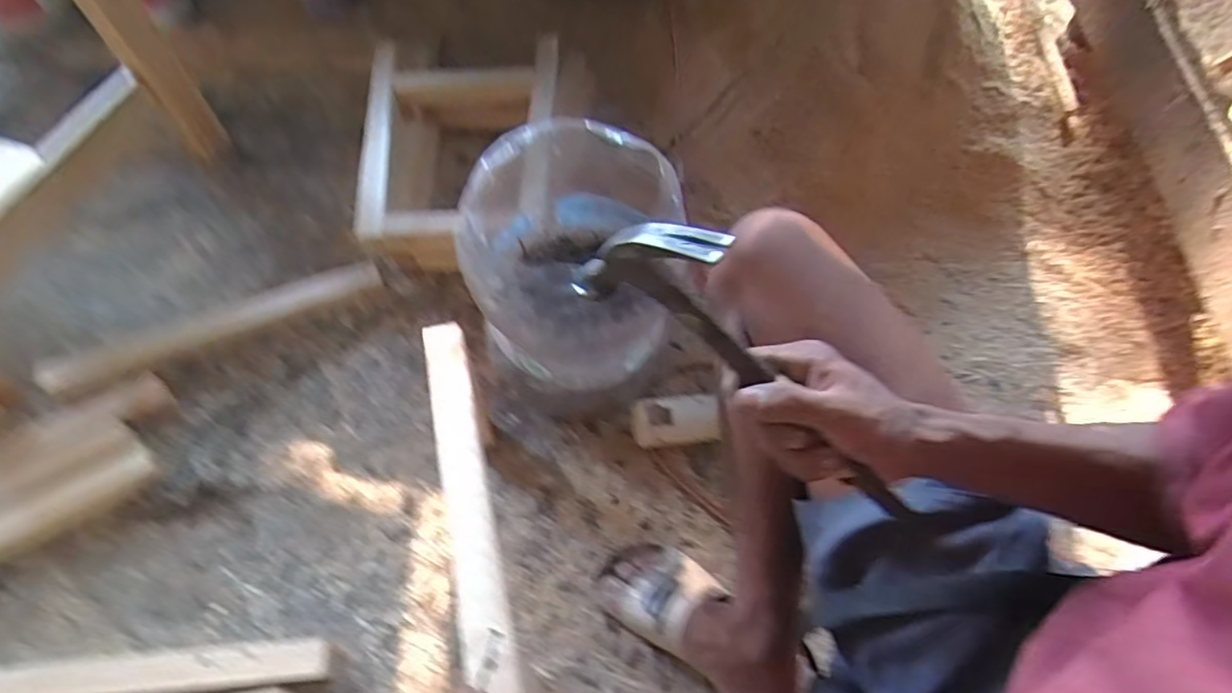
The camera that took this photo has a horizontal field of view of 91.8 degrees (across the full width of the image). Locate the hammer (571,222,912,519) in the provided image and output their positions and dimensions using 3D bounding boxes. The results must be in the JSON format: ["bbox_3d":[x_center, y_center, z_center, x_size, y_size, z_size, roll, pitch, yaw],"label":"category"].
[{"bbox_3d":[0.099,0.025,0.374,0.274,0.106,0.021,41,62,-15],"label":"hammer"}]

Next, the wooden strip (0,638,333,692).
[{"bbox_3d":[-0.529,0.344,0.620,0.449,0.036,0.043,-2,60,-4],"label":"wooden strip"}]

